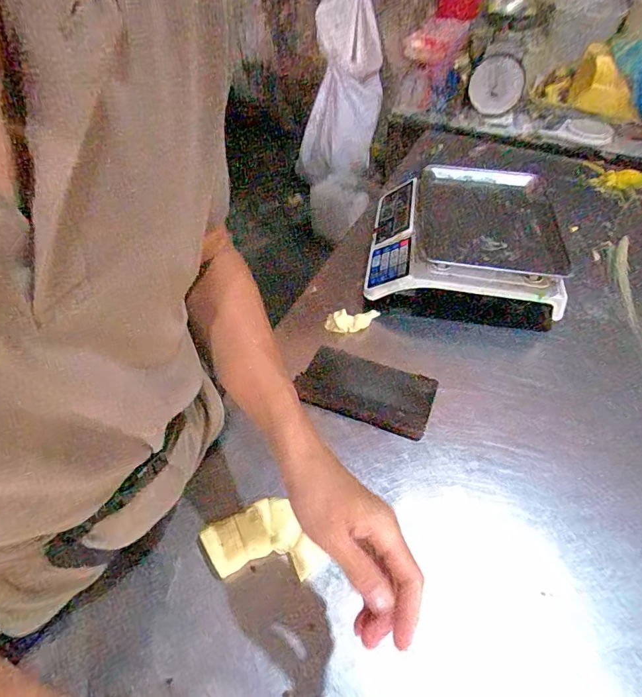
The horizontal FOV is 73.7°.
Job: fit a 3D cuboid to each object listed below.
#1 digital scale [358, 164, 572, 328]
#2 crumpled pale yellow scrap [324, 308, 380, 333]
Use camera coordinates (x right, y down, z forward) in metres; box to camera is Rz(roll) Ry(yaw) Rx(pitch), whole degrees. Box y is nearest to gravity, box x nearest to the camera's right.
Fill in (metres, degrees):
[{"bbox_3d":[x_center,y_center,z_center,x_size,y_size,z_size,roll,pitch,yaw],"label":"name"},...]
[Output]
[{"bbox_3d":[0.263,-0.215,0.831,0.326,0.130,0.368,8,50,6],"label":"digital scale"},{"bbox_3d":[0.056,-0.051,0.737,0.095,0.029,0.032,-11,51,-10],"label":"crumpled pale yellow scrap"}]

